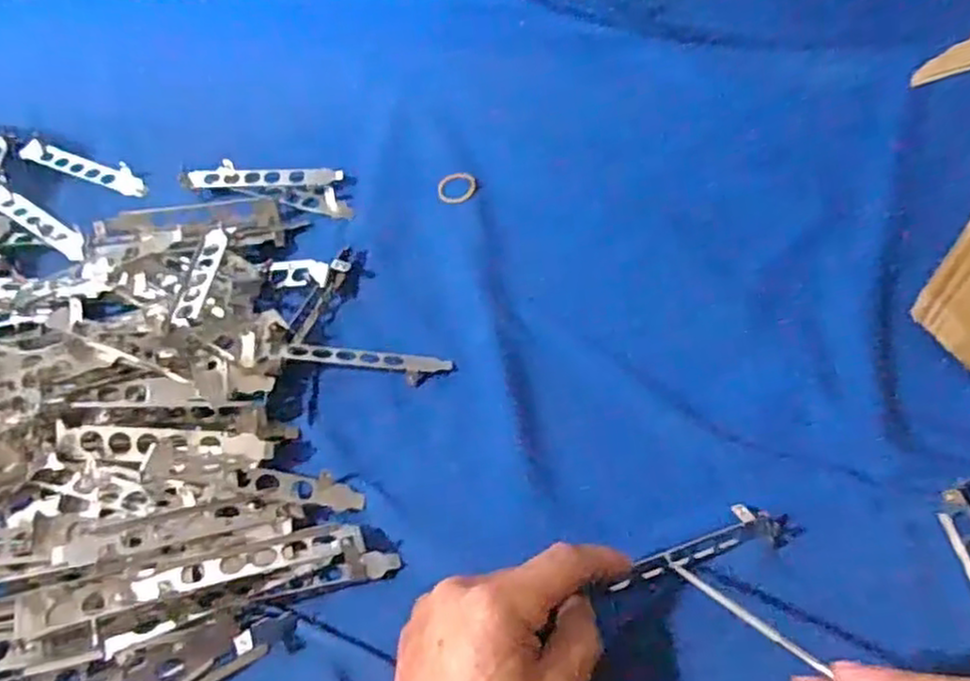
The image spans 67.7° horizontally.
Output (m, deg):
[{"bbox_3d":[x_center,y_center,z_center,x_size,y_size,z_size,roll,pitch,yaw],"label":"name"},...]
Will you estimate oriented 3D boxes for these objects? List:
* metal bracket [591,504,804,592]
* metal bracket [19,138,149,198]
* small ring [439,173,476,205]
[{"bbox_3d":[0.112,0.107,0.374,0.113,0.013,0.022,-14,55,-14],"label":"metal bracket"},{"bbox_3d":[-0.325,-0.142,0.591,0.118,0.011,0.026,17,56,14],"label":"metal bracket"},{"bbox_3d":[-0.022,-0.120,0.563,0.029,0.005,0.030,-1,53,1],"label":"small ring"}]

